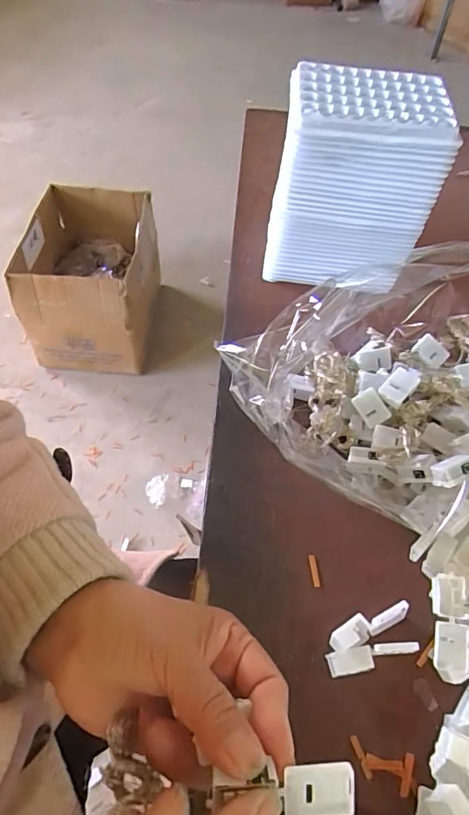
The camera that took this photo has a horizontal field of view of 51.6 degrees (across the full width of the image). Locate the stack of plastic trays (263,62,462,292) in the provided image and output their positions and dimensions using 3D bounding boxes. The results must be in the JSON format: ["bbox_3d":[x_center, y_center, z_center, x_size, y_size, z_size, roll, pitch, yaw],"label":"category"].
[{"bbox_3d":[0.104,-0.201,0.443,0.133,0.160,0.089,7,56,2],"label":"stack of plastic trays"}]

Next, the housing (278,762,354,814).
[{"bbox_3d":[0.033,0.150,0.189,0.028,0.004,0.020,-3,85,-6],"label":"housing"}]

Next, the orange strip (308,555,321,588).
[{"bbox_3d":[0.055,0.114,0.338,0.005,0.004,0.021,-5,57,-6],"label":"orange strip"}]

